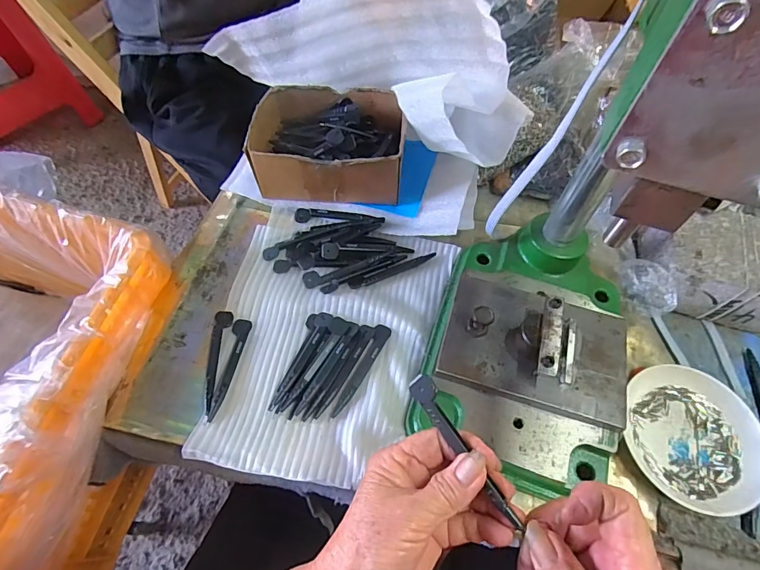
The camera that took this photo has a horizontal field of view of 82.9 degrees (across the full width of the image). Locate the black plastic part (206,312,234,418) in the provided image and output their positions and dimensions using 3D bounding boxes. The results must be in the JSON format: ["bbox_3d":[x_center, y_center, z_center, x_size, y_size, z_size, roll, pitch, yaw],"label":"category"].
[{"bbox_3d":[-0.151,0.067,0.393,0.016,0.004,0.100,2,59,-2],"label":"black plastic part"}]

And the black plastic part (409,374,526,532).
[{"bbox_3d":[0.050,0.097,0.256,0.012,0.010,0.098,-28,68,-22],"label":"black plastic part"}]

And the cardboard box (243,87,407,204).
[{"bbox_3d":[-0.055,-0.161,0.495,0.163,0.070,0.129,5,58,2],"label":"cardboard box"}]

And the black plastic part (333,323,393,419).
[{"bbox_3d":[-0.014,0.077,0.392,0.015,0.006,0.095,22,60,10],"label":"black plastic part"}]

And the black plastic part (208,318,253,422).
[{"bbox_3d":[-0.137,0.074,0.389,0.016,0.004,0.099,7,58,1],"label":"black plastic part"}]

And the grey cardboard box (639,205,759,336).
[{"bbox_3d":[0.350,-0.015,0.435,0.156,0.062,0.102,14,58,7],"label":"grey cardboard box"}]

